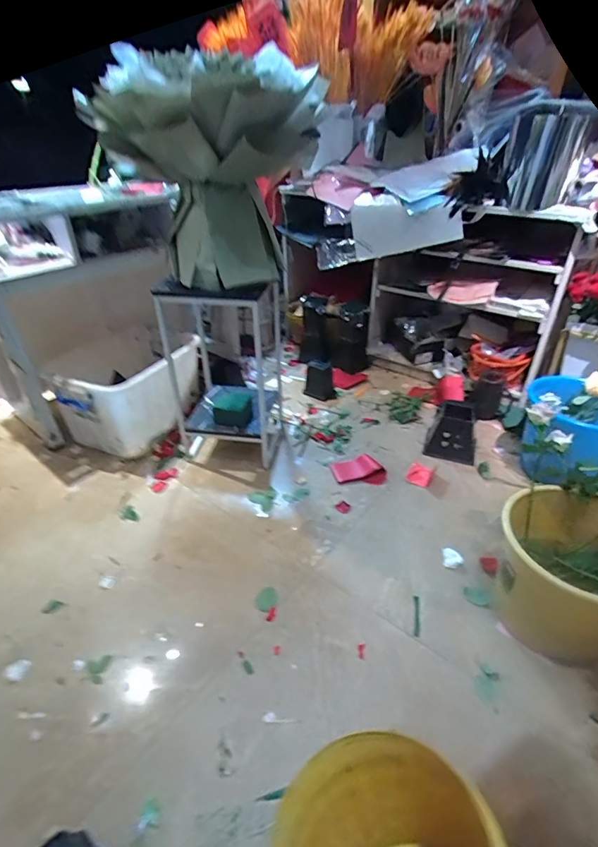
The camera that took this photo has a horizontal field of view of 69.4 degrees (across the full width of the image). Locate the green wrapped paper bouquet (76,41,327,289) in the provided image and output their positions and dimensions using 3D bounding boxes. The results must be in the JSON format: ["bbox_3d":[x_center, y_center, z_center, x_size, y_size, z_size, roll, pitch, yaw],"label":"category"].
[{"bbox_3d":[-0.182,-0.609,1.077,0.470,0.468,0.317,-24,41,-31],"label":"green wrapped paper bouquet"}]

